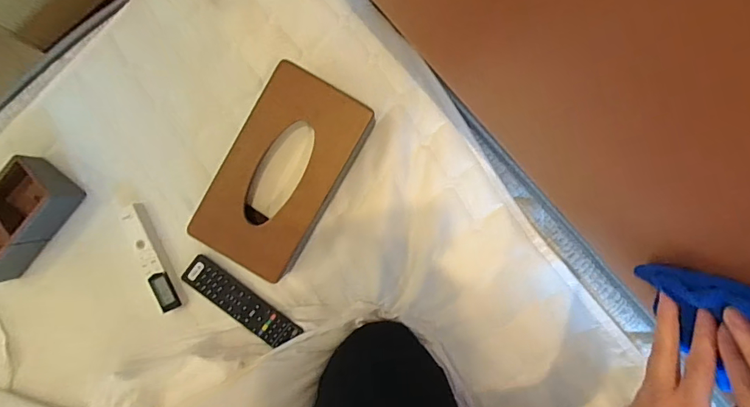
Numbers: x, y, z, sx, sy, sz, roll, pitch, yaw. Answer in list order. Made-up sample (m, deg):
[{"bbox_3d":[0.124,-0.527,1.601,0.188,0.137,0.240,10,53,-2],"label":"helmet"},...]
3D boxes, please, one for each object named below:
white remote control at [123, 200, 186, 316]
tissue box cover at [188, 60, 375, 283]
[{"bbox_3d":[-0.314,0.076,0.615,0.032,0.023,0.157,-22,87,0],"label":"white remote control"},{"bbox_3d":[-0.117,-0.037,0.574,0.134,0.068,0.256,30,93,0],"label":"tissue box cover"}]

